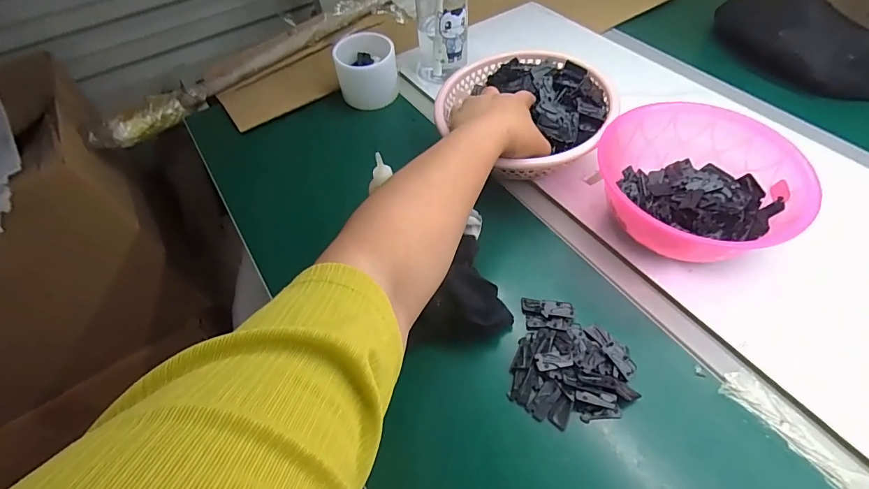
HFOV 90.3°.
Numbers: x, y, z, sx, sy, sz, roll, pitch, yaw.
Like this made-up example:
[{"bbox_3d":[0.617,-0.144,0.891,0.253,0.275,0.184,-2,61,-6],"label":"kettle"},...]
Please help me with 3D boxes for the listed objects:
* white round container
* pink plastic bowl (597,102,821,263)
[{"bbox_3d":[-0.100,-0.258,0.636,0.086,0.074,0.083,-2,53,3],"label":"white round container"},{"bbox_3d":[0.270,-0.063,0.460,0.183,0.078,0.163,-7,53,-1],"label":"pink plastic bowl"}]

